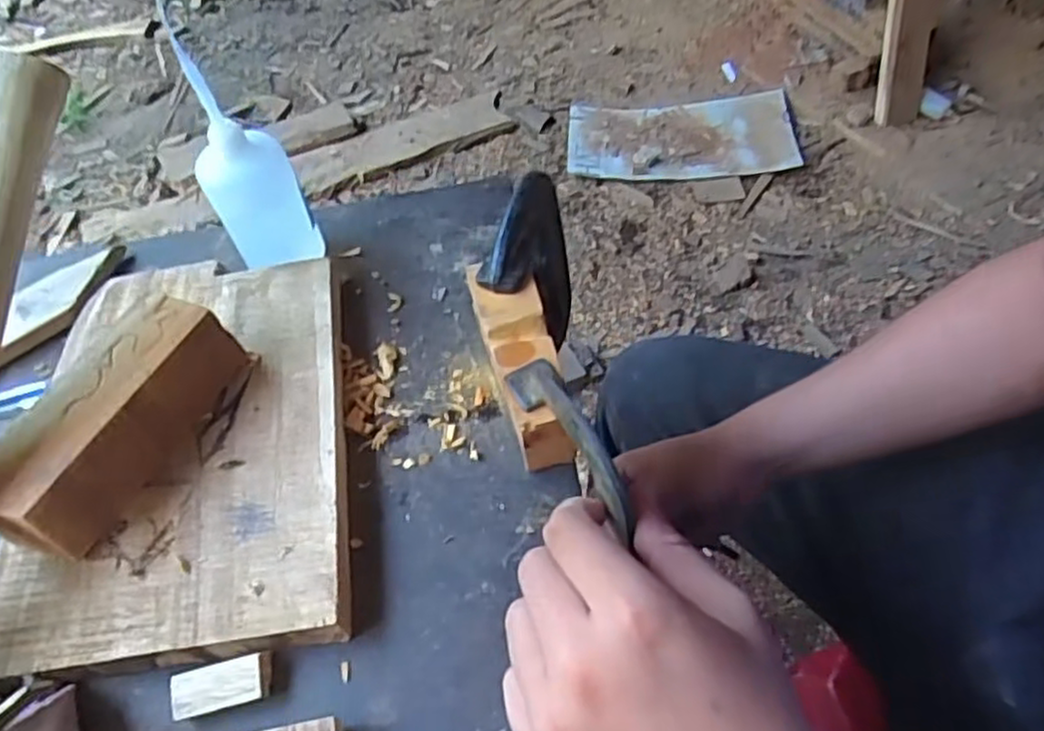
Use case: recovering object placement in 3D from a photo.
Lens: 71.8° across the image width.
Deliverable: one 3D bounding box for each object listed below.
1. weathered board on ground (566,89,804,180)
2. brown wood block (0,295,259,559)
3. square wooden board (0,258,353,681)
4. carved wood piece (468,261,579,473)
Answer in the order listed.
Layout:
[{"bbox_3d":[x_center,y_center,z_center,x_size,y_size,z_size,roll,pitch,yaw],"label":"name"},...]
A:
[{"bbox_3d":[0.387,-0.566,1.777,0.542,0.038,0.309,1,49,7],"label":"weathered board on ground"},{"bbox_3d":[-0.184,0.027,0.332,0.042,0.048,0.122,19,53,21],"label":"brown wood block"},{"bbox_3d":[-0.164,0.033,0.357,0.155,0.028,0.223,-9,49,-2],"label":"square wooden board"},{"bbox_3d":[-0.001,-0.007,0.348,0.032,0.036,0.108,-14,63,-6],"label":"carved wood piece"}]

